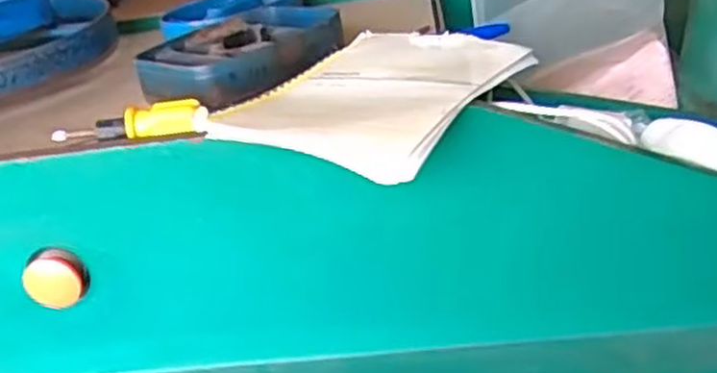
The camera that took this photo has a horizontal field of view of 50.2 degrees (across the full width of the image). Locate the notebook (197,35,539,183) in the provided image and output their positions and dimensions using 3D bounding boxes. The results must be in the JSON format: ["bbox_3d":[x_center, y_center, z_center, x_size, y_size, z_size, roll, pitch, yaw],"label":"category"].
[{"bbox_3d":[0.017,-0.062,0.496,0.142,0.020,0.197,8,29,32],"label":"notebook"}]

